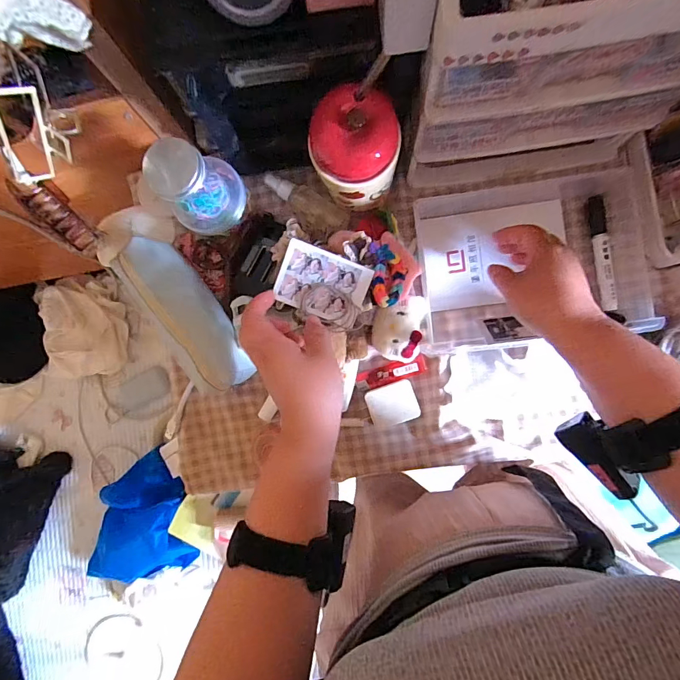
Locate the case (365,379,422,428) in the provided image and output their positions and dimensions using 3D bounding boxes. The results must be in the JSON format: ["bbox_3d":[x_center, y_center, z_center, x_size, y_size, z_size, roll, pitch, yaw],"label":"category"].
[{"bbox_3d":[0.062,0.075,0.458,0.056,0.014,0.045,-17,90,6],"label":"case"}]

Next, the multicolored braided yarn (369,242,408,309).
[{"bbox_3d":[0.050,-0.066,0.398,0.034,0.022,0.062,-4,91,6],"label":"multicolored braided yarn"}]

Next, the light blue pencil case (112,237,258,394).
[{"bbox_3d":[-0.177,-0.027,0.447,0.069,0.039,0.190,-35,88,6],"label":"light blue pencil case"}]

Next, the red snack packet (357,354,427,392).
[{"bbox_3d":[0.061,0.040,0.469,0.084,0.014,0.022,-19,89,6],"label":"red snack packet"}]

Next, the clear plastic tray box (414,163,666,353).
[{"bbox_3d":[0.220,-0.094,0.437,0.250,0.059,0.183,-8,91,6],"label":"clear plastic tray box"}]

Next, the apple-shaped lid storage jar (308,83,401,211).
[{"bbox_3d":[0.014,-0.171,0.360,0.076,0.083,0.073,6,92,6],"label":"apple-shaped lid storage jar"}]

